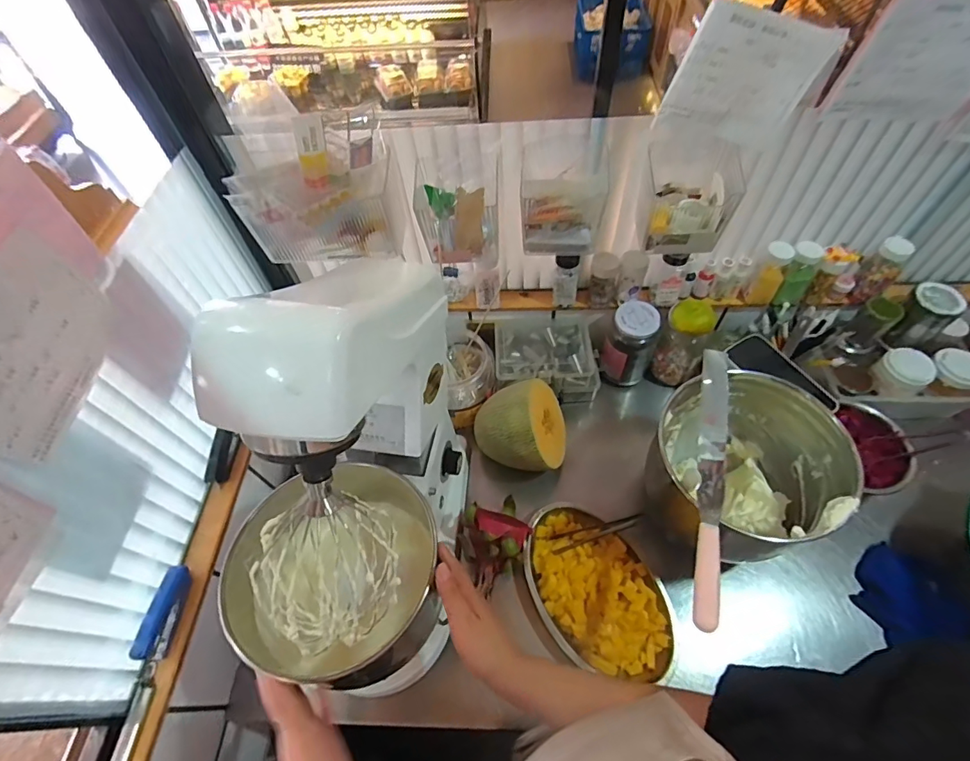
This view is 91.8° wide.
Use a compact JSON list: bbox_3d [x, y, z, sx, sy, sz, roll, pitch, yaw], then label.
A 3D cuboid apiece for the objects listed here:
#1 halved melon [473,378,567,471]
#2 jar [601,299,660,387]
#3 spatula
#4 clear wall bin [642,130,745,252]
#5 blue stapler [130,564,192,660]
[{"bbox_3d":[0.058,0.064,0.747,0.142,0.118,0.143,6,57,8],"label":"halved melon"},{"bbox_3d":[0.259,-0.057,0.843,0.075,0.168,0.075,-2,57,3],"label":"jar"},{"bbox_3d":[0.274,0.104,0.565,0.033,0.020,0.358,12,58,11],"label":"spatula"},{"bbox_3d":[0.274,-0.249,0.635,0.121,0.129,0.089,5,57,7],"label":"clear wall bin"},{"bbox_3d":[-0.386,0.277,0.567,0.019,0.035,0.101,-1,57,3],"label":"blue stapler"}]

